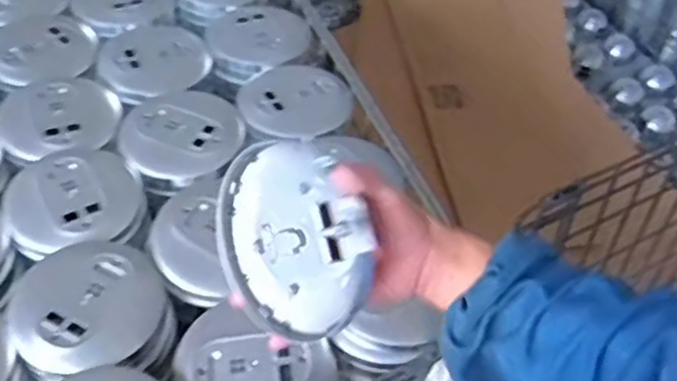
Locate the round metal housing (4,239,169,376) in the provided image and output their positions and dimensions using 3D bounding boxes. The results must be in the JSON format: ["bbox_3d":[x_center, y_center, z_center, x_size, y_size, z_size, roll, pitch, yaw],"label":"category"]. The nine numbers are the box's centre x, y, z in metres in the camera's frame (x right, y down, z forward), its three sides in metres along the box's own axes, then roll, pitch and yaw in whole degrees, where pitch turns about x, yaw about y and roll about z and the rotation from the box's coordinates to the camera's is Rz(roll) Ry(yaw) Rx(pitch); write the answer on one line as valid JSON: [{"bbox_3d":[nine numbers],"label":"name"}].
[{"bbox_3d":[-0.236,0.107,0.664,0.137,0.026,0.134,1,49,-1],"label":"round metal housing"}]

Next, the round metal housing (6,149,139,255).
[{"bbox_3d":[-0.279,0.008,0.744,0.133,0.030,0.122,1,49,-1],"label":"round metal housing"}]

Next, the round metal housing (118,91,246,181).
[{"bbox_3d":[-0.180,-0.066,0.820,0.135,0.025,0.114,-13,50,-12],"label":"round metal housing"}]

